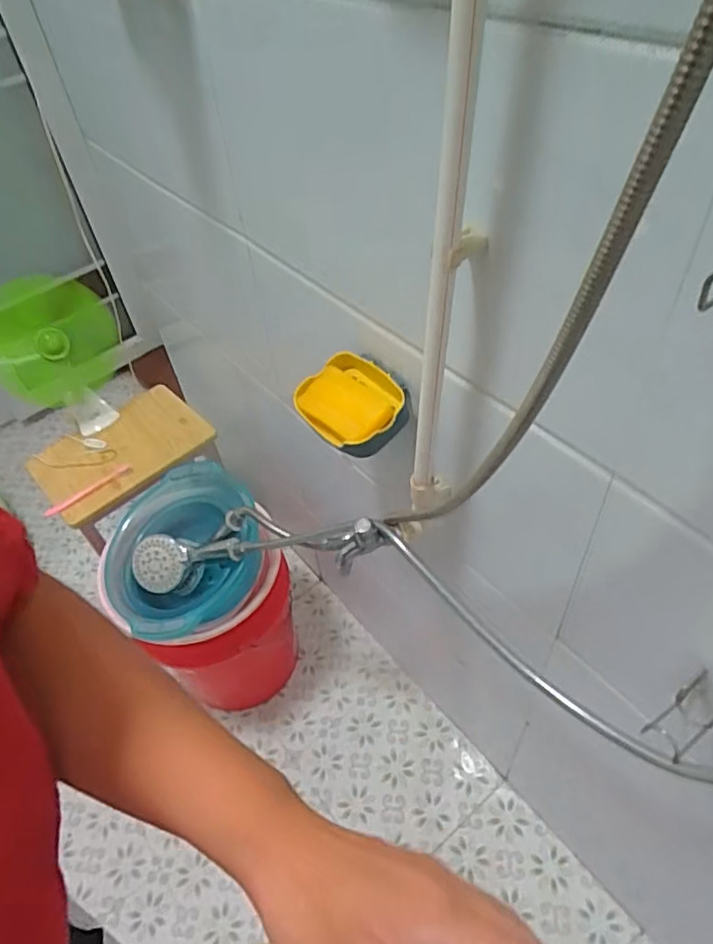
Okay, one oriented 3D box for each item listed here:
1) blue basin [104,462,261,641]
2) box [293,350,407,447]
[{"bbox_3d":[-0.304,0.130,1.092,0.266,0.123,0.284,-13,48,-6],"label":"blue basin"},{"bbox_3d":[-0.004,-0.080,0.708,0.096,0.042,0.129,-37,54,-25],"label":"box"}]

